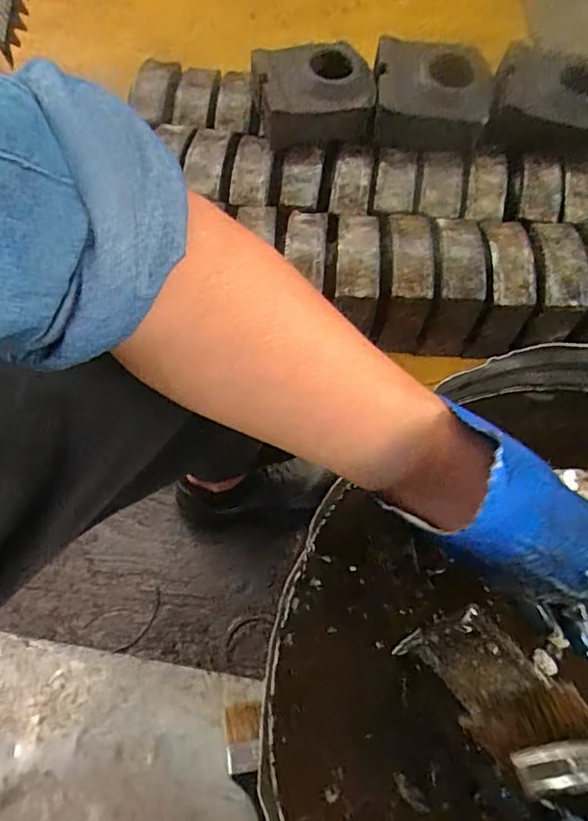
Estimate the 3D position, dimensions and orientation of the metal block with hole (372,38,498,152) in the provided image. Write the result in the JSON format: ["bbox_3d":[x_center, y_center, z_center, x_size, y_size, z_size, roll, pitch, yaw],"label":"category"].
[{"bbox_3d":[0.221,-0.513,0.914,0.183,0.083,0.160,6,65,2],"label":"metal block with hole"}]

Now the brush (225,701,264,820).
[{"bbox_3d":[-0.048,0.460,0.655,0.042,0.025,0.208,-10,66,-5],"label":"brush"}]

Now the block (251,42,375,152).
[{"bbox_3d":[0.031,-0.513,0.905,0.183,0.096,0.147,-6,65,-3],"label":"block"}]

